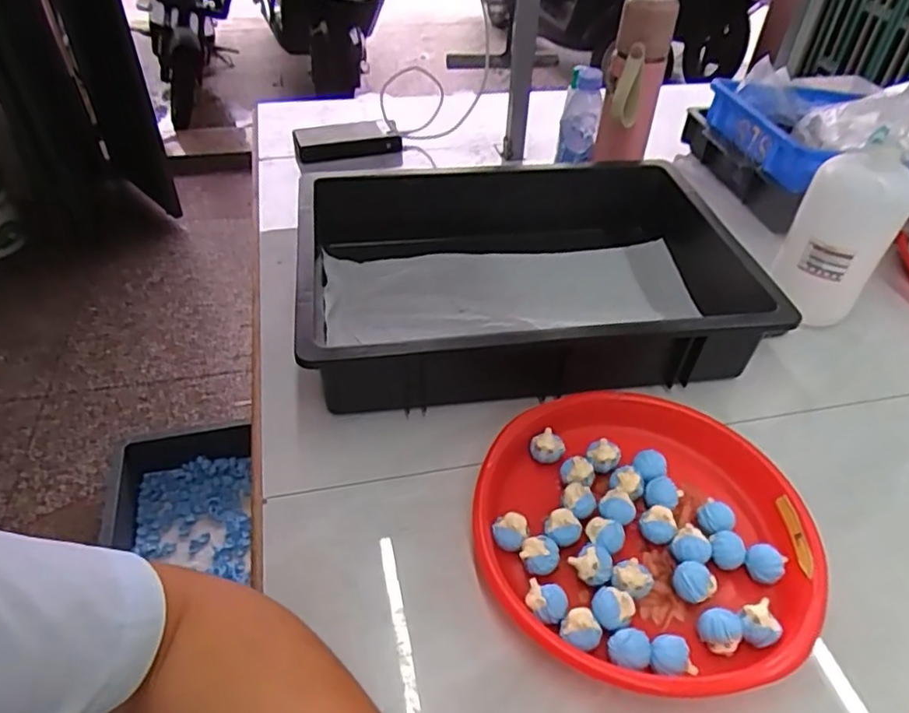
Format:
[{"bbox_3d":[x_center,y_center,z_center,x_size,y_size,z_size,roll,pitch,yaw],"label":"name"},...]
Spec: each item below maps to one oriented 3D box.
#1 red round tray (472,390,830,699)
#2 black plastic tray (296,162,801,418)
[{"bbox_3d":[0.144,0.132,0.492,0.246,0.036,0.246,1,43,-1],"label":"red round tray"},{"bbox_3d":[0.076,-0.090,0.683,0.466,0.099,0.315,-5,44,-8],"label":"black plastic tray"}]

